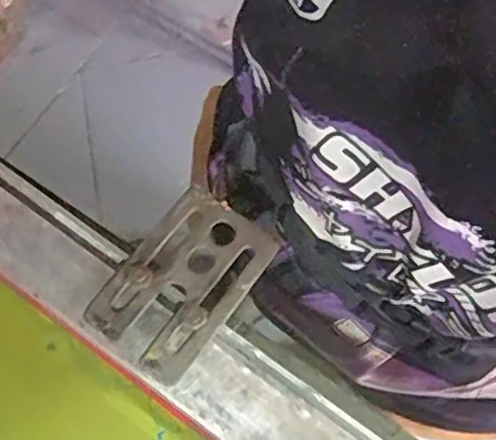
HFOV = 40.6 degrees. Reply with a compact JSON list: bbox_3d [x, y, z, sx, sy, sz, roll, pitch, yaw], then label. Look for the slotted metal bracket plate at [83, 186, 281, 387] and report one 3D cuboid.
[{"bbox_3d":[-0.029,0.026,0.298,0.052,0.006,0.079,36,76,12],"label":"slotted metal bracket plate"}]

